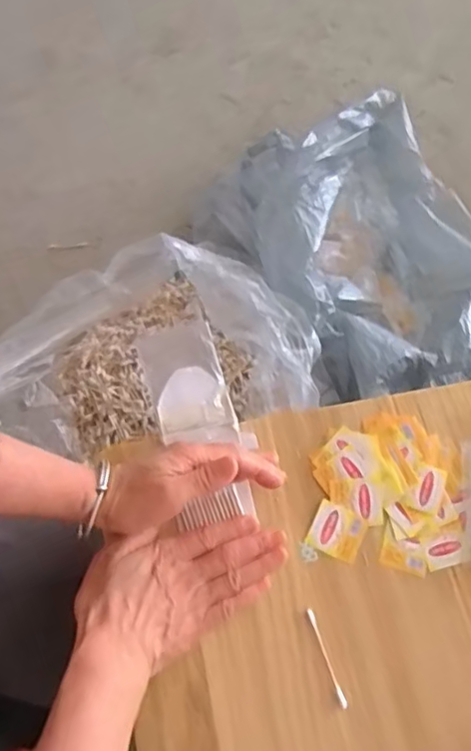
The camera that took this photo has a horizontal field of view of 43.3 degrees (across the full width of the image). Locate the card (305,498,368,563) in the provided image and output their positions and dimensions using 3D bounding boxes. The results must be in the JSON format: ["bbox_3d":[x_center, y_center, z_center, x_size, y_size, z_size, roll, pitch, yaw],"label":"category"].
[{"bbox_3d":[0.082,0.125,0.477,0.041,0.004,0.038,26,75,3],"label":"card"}]

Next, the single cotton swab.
[{"bbox_3d":[0.068,0.211,0.445,0.005,0.005,0.070,-16,74,-12],"label":"single cotton swab"}]

